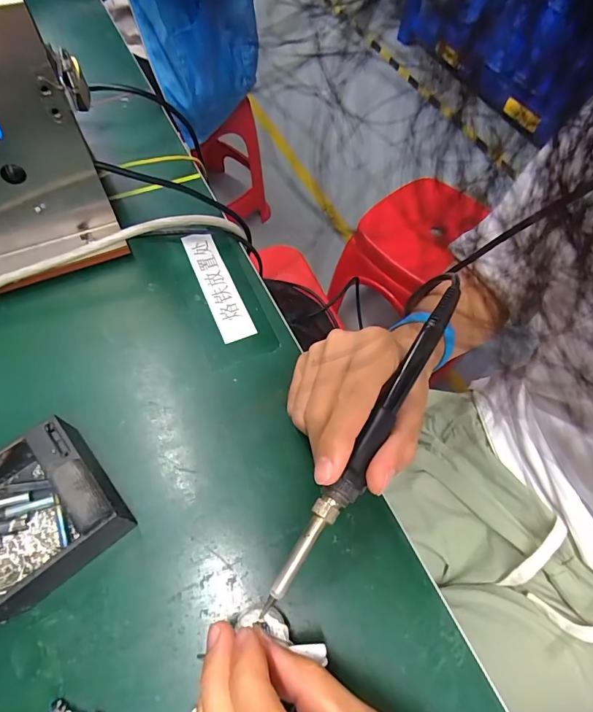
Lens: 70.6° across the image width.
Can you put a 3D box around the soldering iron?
[{"bbox_3d":[0.044,0.039,0.228,0.014,0.012,0.205,30,72,14],"label":"soldering iron"}]

